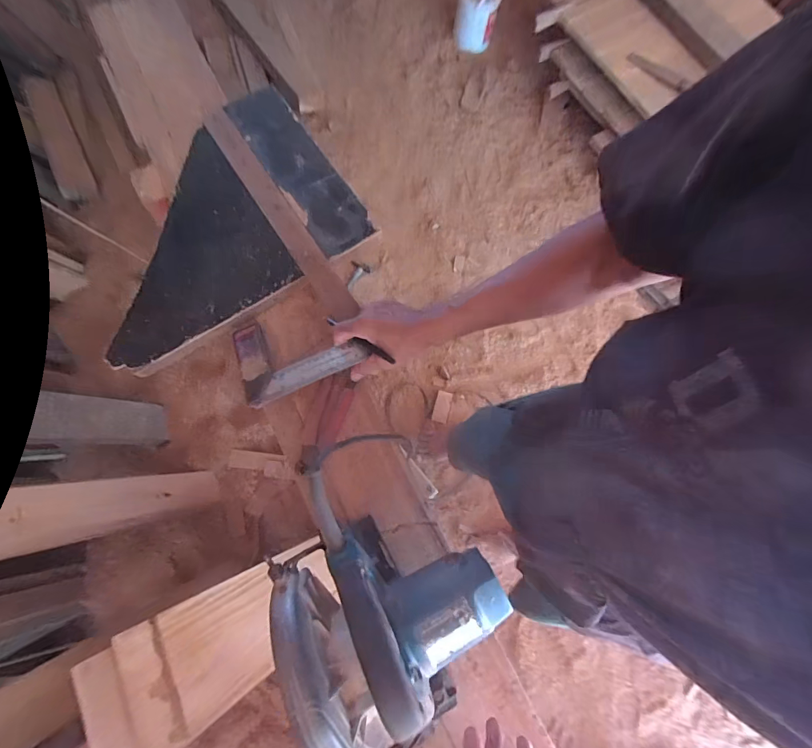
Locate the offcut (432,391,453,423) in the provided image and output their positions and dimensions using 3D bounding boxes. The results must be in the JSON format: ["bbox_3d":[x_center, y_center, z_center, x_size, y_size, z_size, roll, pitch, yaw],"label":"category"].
[{"bbox_3d":[0.125,0.111,1.326,0.052,0.009,0.104,14,75,4],"label":"offcut"}]

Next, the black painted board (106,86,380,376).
[{"bbox_3d":[-0.294,-0.242,0.597,0.407,0.026,0.336,-33,77,-8],"label":"black painted board"}]

